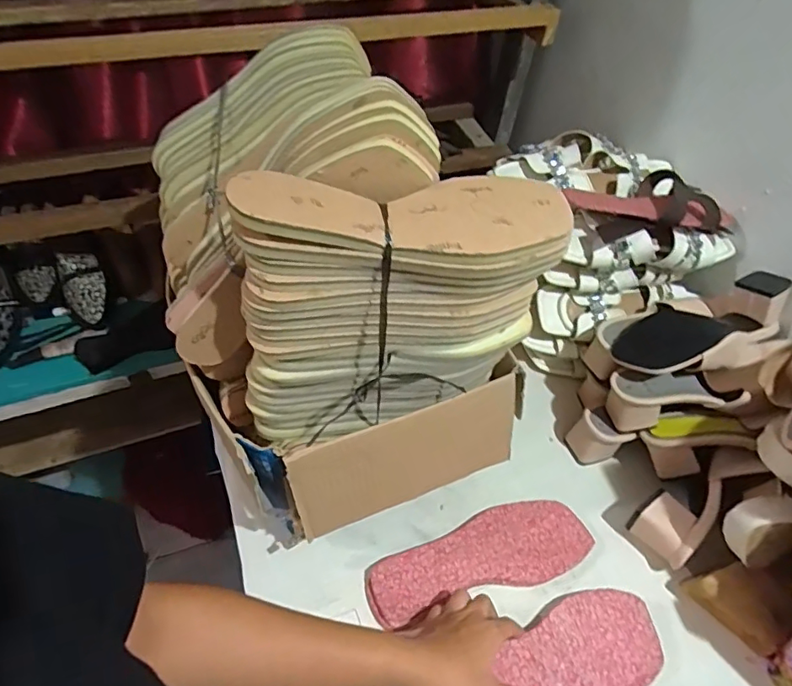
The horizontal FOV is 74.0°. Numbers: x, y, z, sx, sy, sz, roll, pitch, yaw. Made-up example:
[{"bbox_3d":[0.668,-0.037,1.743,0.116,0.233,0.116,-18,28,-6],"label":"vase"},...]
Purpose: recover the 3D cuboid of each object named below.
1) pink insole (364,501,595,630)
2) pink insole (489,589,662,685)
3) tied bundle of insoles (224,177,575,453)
[{"bbox_3d":[0.089,0.229,0.563,0.245,0.012,0.081,-11,52,-17],"label":"pink insole"},{"bbox_3d":[0.142,0.313,0.491,0.242,0.011,0.093,-19,55,-18],"label":"pink insole"},{"bbox_3d":[-0.002,-0.021,0.437,0.241,0.239,0.078,-5,51,-10],"label":"tied bundle of insoles"}]

